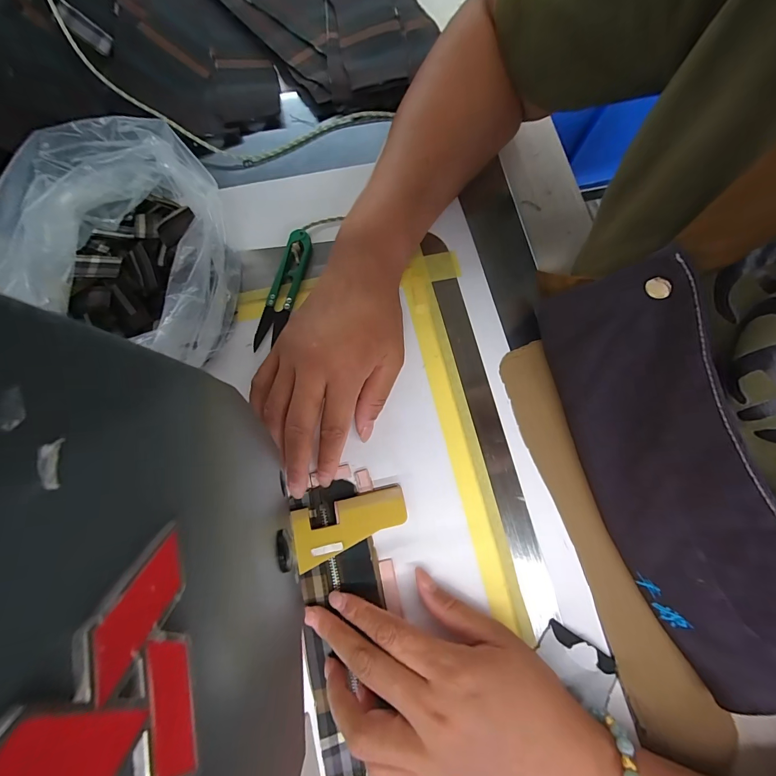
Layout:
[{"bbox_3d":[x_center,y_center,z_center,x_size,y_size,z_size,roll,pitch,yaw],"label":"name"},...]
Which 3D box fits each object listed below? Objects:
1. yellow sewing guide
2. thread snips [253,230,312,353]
[{"bbox_3d":[-0.026,0.096,0.244,0.079,0.008,0.037,-13,77,-5],"label":"yellow sewing guide"},{"bbox_3d":[-0.084,-0.080,0.280,0.021,0.013,0.101,14,76,2],"label":"thread snips"}]

